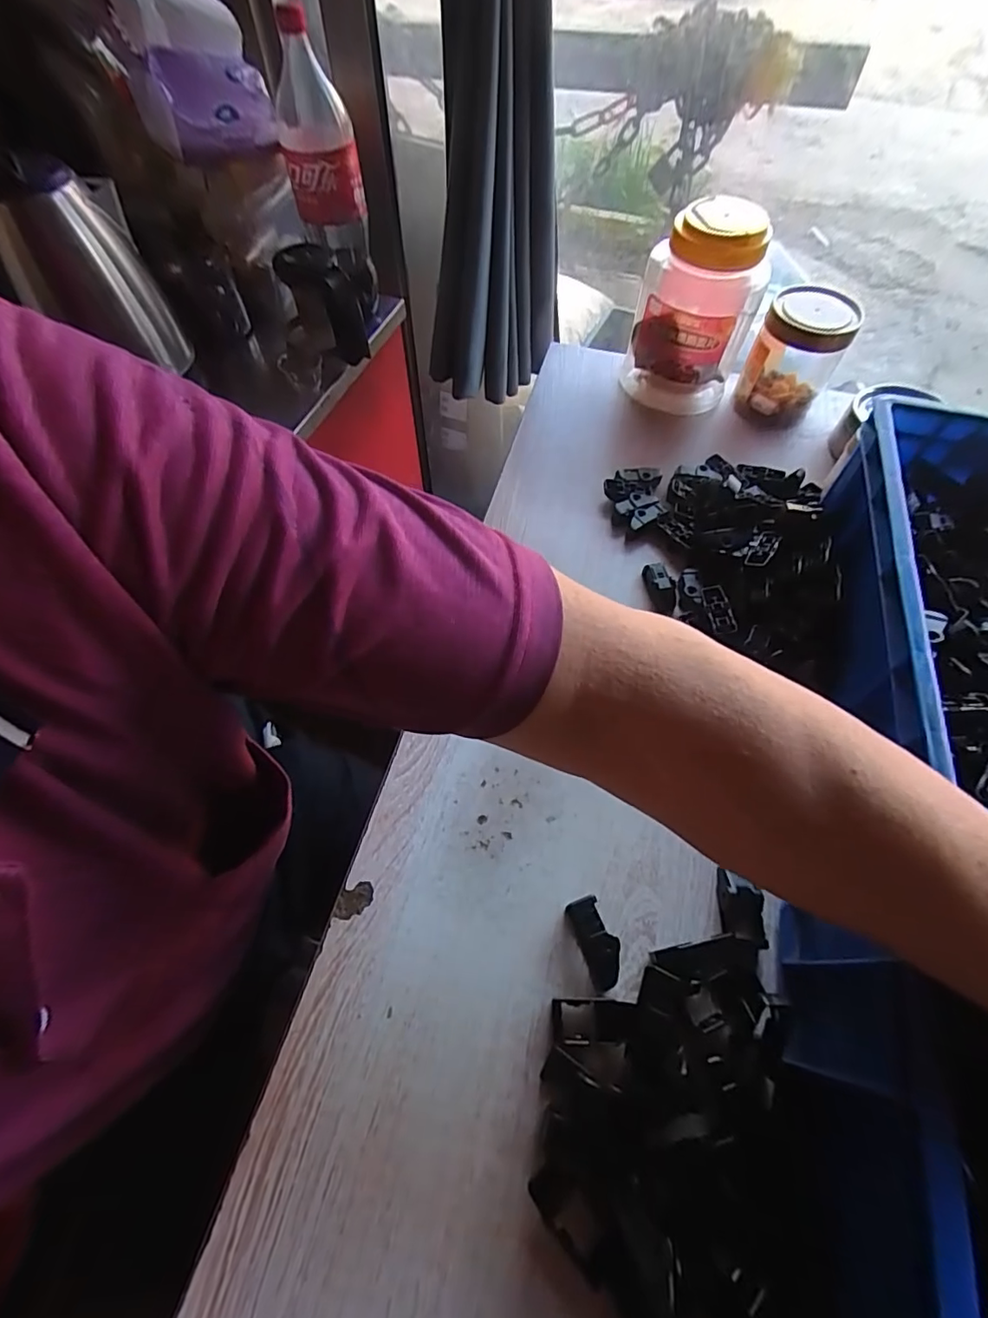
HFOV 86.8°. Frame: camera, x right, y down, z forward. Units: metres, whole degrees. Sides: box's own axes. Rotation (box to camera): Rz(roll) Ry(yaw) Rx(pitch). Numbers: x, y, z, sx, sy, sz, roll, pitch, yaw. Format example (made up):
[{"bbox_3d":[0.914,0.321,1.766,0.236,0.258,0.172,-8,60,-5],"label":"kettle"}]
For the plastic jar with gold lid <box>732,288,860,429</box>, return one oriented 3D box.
[{"bbox_3d":[0.321,-0.324,0.557,0.084,0.111,0.089,0,60,0],"label":"plastic jar with gold lid"}]

